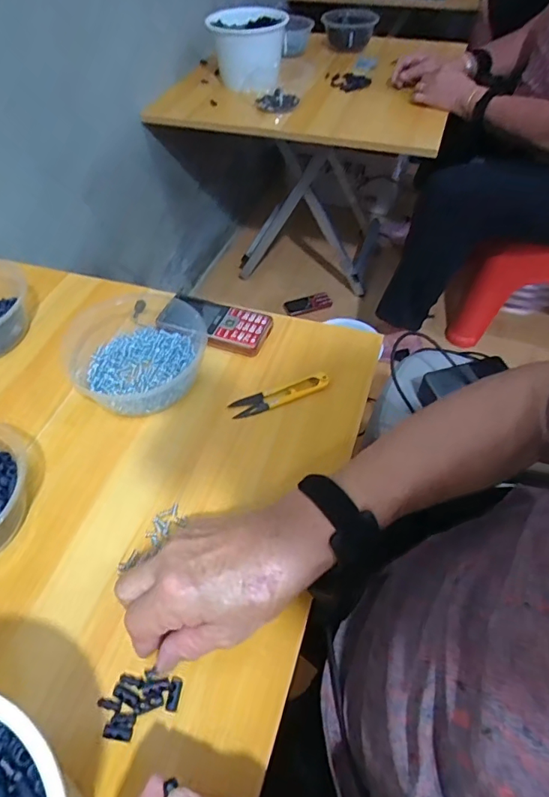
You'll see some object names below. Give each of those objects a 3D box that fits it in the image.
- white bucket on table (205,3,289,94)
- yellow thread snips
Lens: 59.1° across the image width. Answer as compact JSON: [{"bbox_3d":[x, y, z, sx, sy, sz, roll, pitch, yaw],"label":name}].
[{"bbox_3d":[-0.057,-0.761,1.055,0.156,0.122,0.181,5,51,5],"label":"white bucket on table"},{"bbox_3d":[0.005,-0.005,0.501,0.104,0.012,0.026,-19,53,-14],"label":"yellow thread snips"}]

